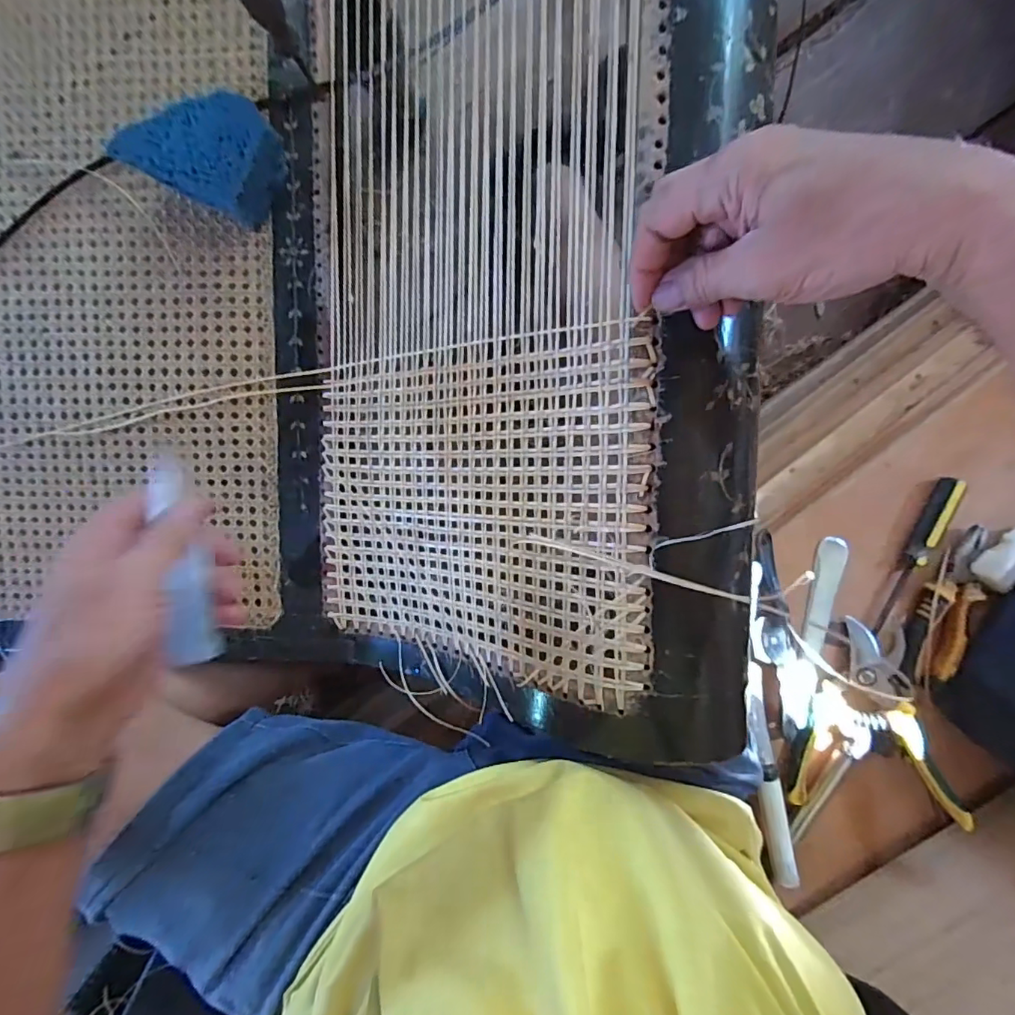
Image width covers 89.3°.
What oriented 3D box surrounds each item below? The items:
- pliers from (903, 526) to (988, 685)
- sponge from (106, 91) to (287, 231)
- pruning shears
[{"bbox_3d":[0.406,0.092,0.476,0.041,0.017,0.148,16,95,3],"label":"pliers"},{"bbox_3d":[-0.249,-0.295,0.429,0.120,0.054,0.084,25,96,2],"label":"sponge"},{"bbox_3d":[0.330,0.197,0.466,0.125,0.048,0.171,-3,94,5],"label":"pruning shears"}]

